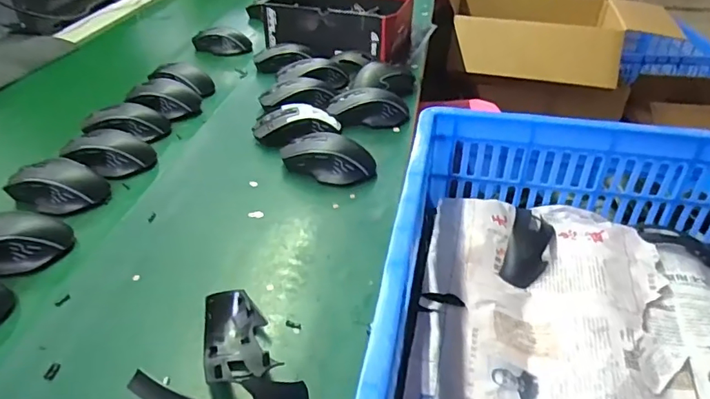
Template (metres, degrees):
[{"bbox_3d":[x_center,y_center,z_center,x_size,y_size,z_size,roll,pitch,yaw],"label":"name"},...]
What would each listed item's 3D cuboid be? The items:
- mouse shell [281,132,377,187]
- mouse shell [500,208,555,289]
[{"bbox_3d":[-0.034,-0.053,0.616,0.118,0.037,0.059,12,38,14],"label":"mouse shell"},{"bbox_3d":[0.205,0.053,0.590,0.049,0.028,0.117,17,54,20],"label":"mouse shell"}]

